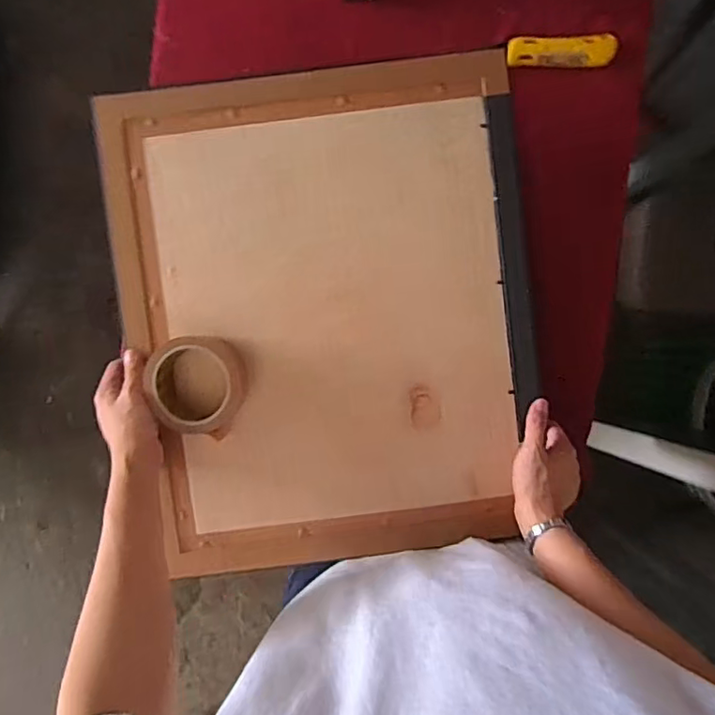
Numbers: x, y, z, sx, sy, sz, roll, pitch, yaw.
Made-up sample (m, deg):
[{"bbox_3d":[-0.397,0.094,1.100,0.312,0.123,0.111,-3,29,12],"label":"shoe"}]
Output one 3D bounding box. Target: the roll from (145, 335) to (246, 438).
[{"bbox_3d":[-0.171,0.025,0.602,0.098,0.054,0.100,0,93,2],"label":"roll"}]

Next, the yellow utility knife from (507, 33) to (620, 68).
[{"bbox_3d":[0.245,-0.368,0.671,0.125,0.013,0.037,2,93,2],"label":"yellow utility knife"}]

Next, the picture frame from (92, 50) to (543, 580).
[{"bbox_3d":[-0.028,-0.041,0.629,0.443,0.035,0.535,-7,92,2],"label":"picture frame"}]

